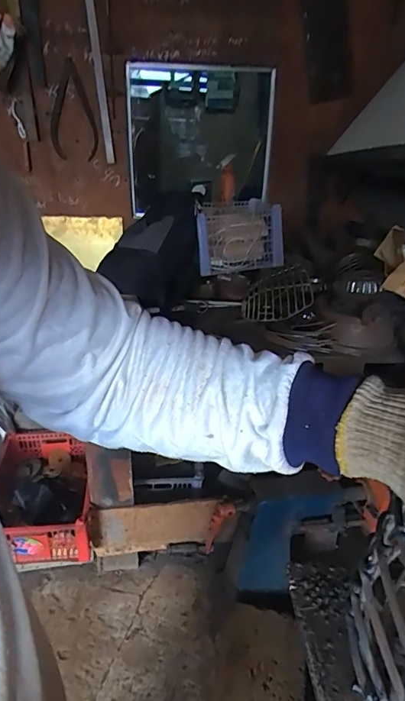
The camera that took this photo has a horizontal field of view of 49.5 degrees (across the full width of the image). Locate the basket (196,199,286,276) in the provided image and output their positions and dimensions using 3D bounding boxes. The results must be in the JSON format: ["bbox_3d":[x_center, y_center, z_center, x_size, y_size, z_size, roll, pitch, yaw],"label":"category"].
[{"bbox_3d":[0.122,-0.372,1.442,0.294,0.199,0.093,-1,26,-7],"label":"basket"}]

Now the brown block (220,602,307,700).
[{"bbox_3d":[0.148,0.808,1.061,0.181,0.146,0.327,8,27,12],"label":"brown block"}]

